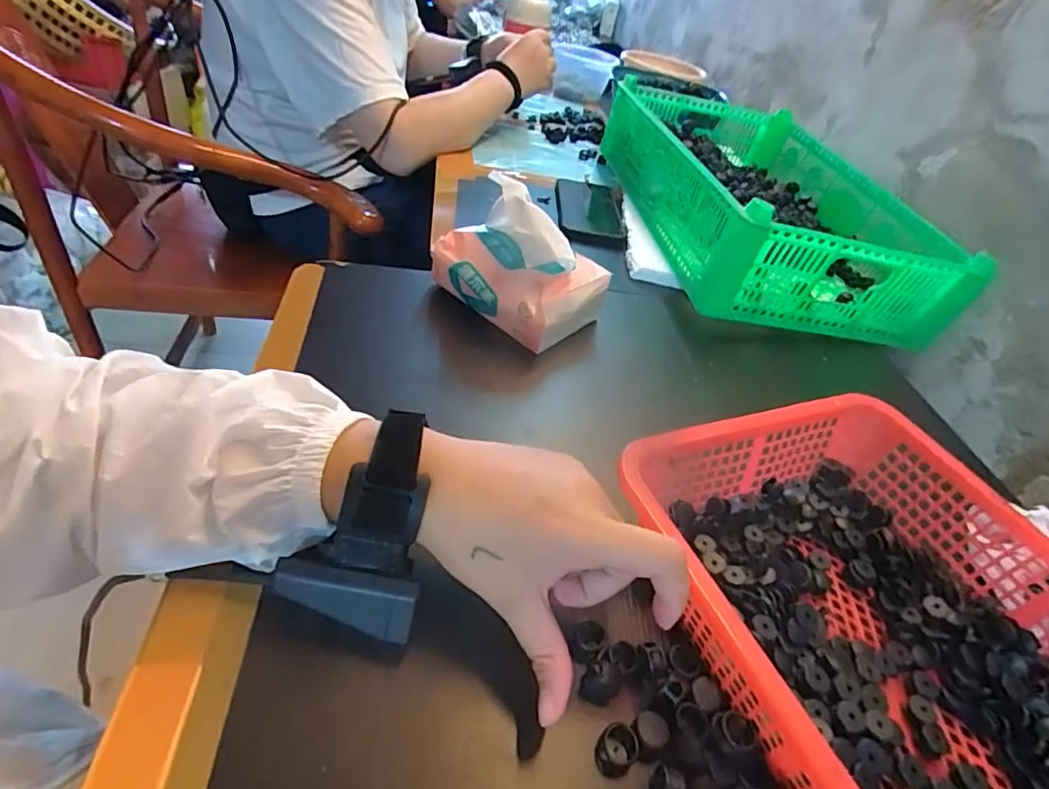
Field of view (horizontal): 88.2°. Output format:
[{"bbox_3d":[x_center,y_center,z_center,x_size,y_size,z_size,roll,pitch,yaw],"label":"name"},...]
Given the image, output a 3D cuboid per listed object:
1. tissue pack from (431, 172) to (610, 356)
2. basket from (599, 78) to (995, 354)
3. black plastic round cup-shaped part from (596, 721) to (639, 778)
[{"bbox_3d":[-0.003,-0.121,0.488,0.140,0.108,0.096,33,45,25],"label":"tissue pack"},{"bbox_3d":[0.301,-0.260,0.715,0.295,0.116,0.483,3,43,-12],"label":"basket"},{"bbox_3d":[0.043,0.164,0.249,0.016,0.010,0.019,33,45,20],"label":"black plastic round cup-shaped part"}]

